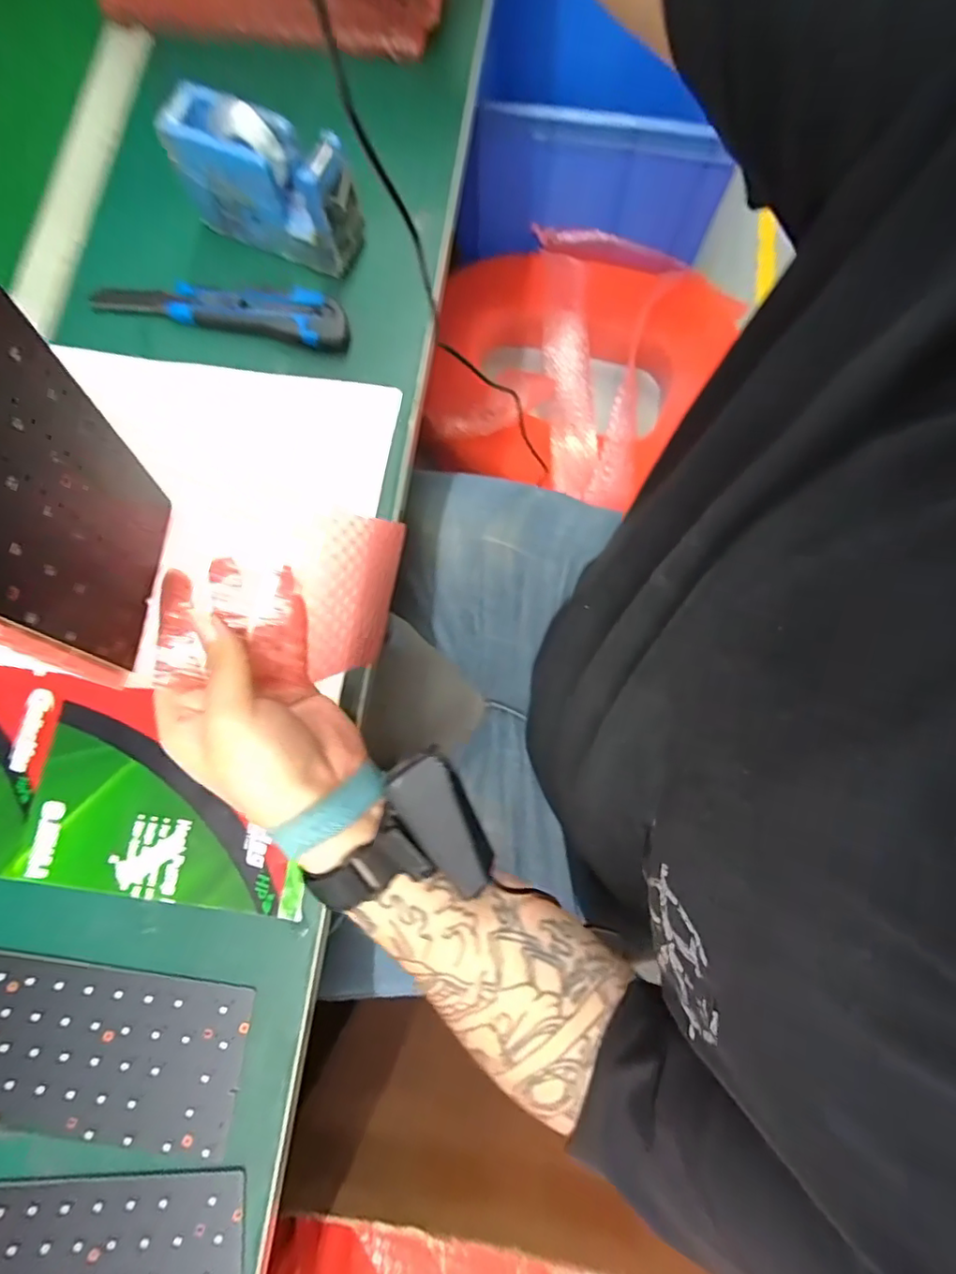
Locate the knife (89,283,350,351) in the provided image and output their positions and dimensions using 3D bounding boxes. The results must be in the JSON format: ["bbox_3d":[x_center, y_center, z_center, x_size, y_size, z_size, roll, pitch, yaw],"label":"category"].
[{"bbox_3d":[-0.204,-0.262,0.440,0.210,0.019,0.034,12,79,3],"label":"knife"}]

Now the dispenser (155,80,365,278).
[{"bbox_3d":[-0.160,-0.346,0.422,0.141,0.074,0.048,25,80,6],"label":"dispenser"}]

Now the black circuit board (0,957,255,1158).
[{"bbox_3d":[-0.285,0.250,0.346,0.275,0.006,0.090,6,77,2],"label":"black circuit board"}]

